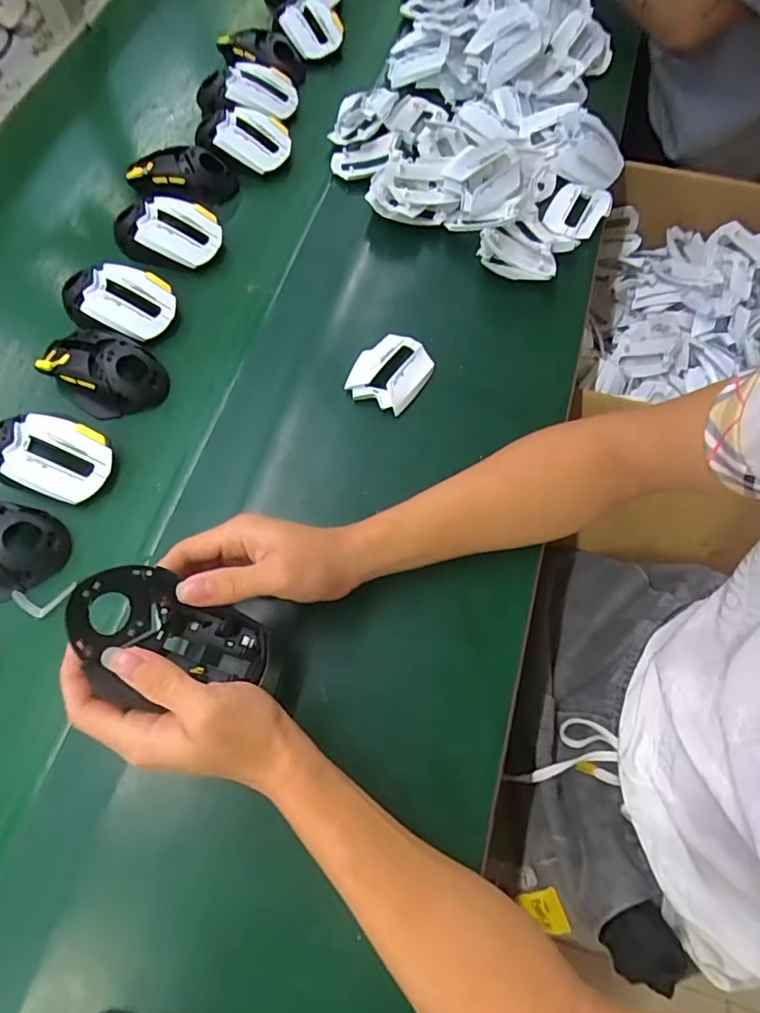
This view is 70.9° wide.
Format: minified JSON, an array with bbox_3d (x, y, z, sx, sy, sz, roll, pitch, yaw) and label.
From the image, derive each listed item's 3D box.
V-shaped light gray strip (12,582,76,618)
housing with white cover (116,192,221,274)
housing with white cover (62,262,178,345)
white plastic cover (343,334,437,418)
[{"bbox_3d":[-0.262,0.074,0.417,0.046,0.008,0.023,-8,67,-5],"label":"V-shaped light gray strip"},{"bbox_3d":[-0.221,-0.285,0.553,0.116,0.037,0.071,14,69,5],"label":"housing with white cover"},{"bbox_3d":[-0.252,-0.194,0.513,0.107,0.039,0.066,12,69,4],"label":"housing with white cover"},{"bbox_3d":[0.011,-0.125,0.492,0.064,0.015,0.077,24,70,9],"label":"white plastic cover"}]

